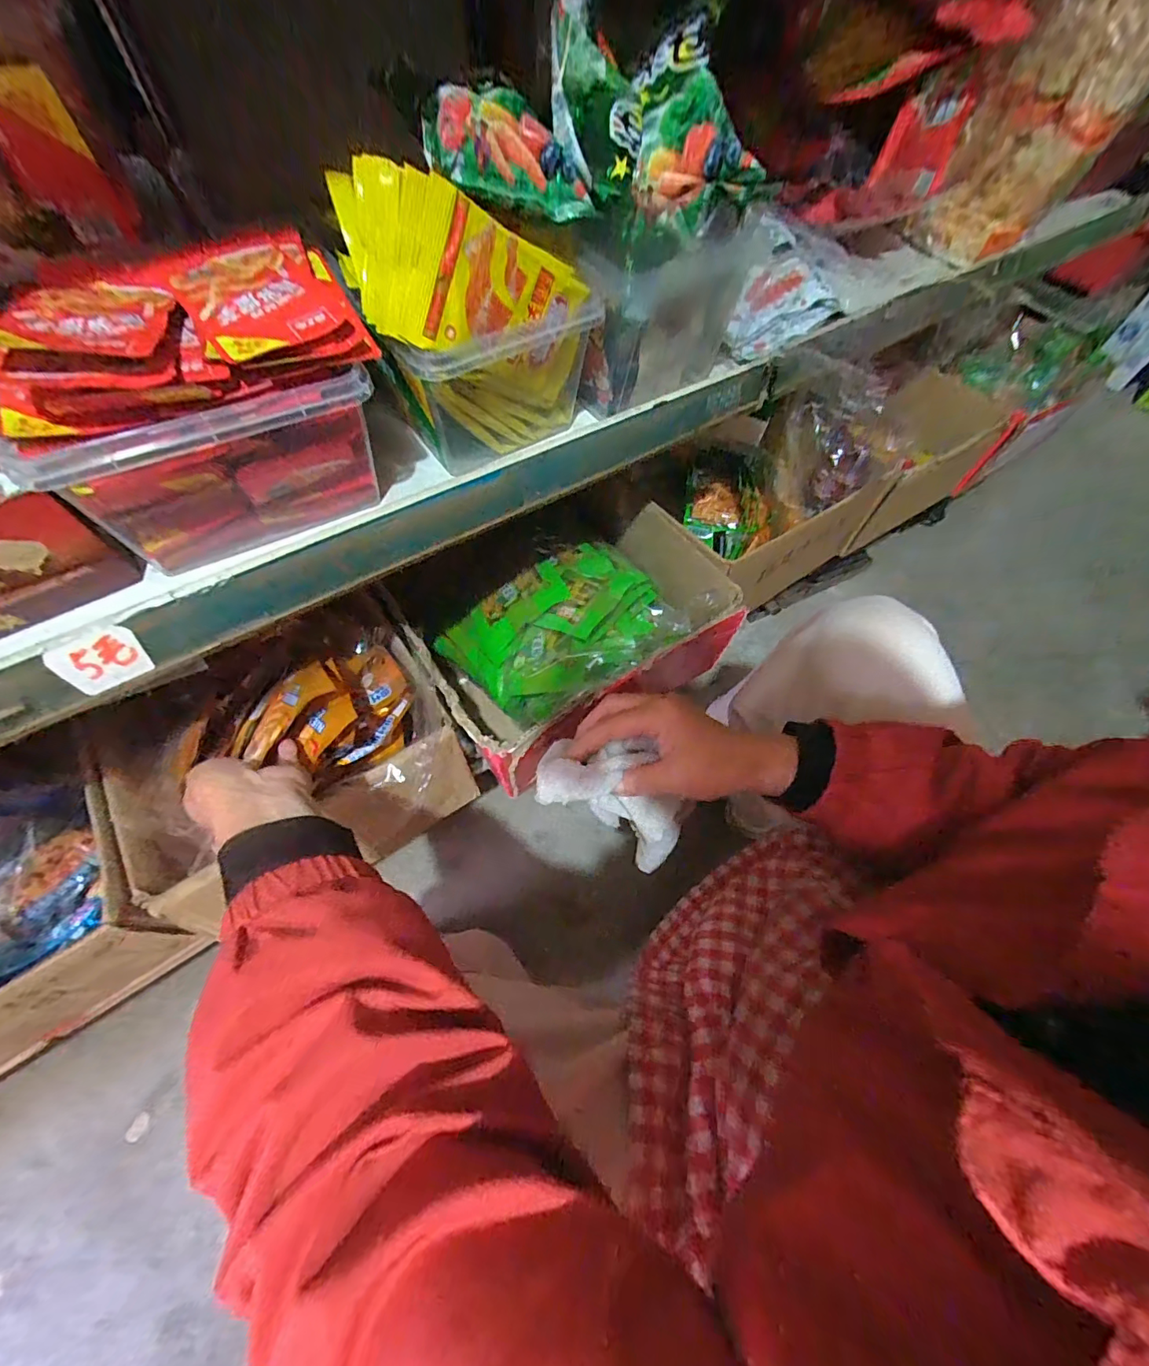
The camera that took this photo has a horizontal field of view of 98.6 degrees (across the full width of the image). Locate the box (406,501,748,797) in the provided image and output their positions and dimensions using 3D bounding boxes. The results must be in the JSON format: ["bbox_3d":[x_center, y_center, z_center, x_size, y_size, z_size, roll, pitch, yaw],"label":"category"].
[{"bbox_3d":[0.004,-0.043,0.596,0.335,0.155,0.210,-28,66,-17],"label":"box"}]

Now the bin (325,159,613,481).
[{"bbox_3d":[-0.071,-0.261,0.359,0.154,0.164,0.110,-29,66,-17],"label":"bin"}]

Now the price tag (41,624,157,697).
[{"bbox_3d":[-0.291,-0.013,0.304,0.043,0.036,0.004,-30,46,-21],"label":"price tag"}]

